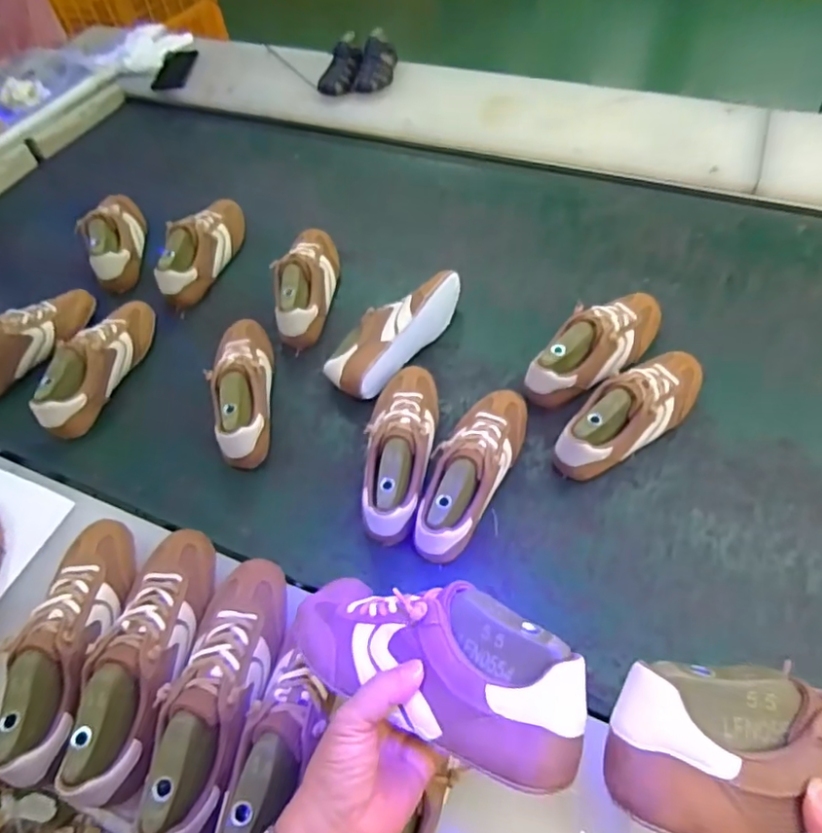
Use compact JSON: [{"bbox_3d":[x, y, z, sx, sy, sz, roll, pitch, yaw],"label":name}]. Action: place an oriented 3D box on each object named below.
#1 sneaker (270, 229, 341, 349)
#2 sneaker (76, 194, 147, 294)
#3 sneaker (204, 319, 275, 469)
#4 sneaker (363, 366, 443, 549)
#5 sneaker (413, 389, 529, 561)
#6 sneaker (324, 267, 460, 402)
[{"bbox_3d":[-0.157,-0.215,0.875,0.079,0.085,0.240,-1,54,4],"label":"sneaker"},{"bbox_3d":[-0.498,-0.314,0.970,0.096,0.088,0.208,-18,55,-7],"label":"sneaker"},{"bbox_3d":[-0.223,-0.044,0.765,0.073,0.082,0.226,-9,54,-2],"label":"sneaker"},{"bbox_3d":[-0.016,0.032,0.690,0.085,0.082,0.235,6,59,7],"label":"sneaker"},{"bbox_3d":[0.068,0.055,0.668,0.078,0.079,0.232,22,59,19],"label":"sneaker"},{"bbox_3d":[-0.020,-0.121,0.800,0.084,0.077,0.234,32,66,21],"label":"sneaker"}]

